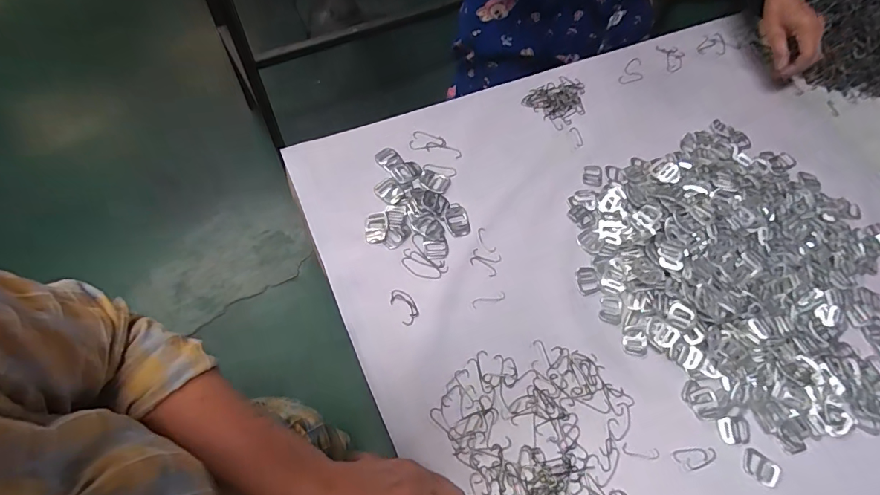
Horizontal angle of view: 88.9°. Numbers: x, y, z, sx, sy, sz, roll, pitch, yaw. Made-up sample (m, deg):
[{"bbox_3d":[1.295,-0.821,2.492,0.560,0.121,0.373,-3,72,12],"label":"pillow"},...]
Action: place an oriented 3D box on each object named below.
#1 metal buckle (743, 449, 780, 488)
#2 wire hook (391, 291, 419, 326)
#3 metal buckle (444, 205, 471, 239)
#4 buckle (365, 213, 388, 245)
[{"bbox_3d":[0.325,0.223,0.454,0.034,0.004,0.025,39,67,15],"label":"metal buckle"},{"bbox_3d":[-0.039,0.065,0.500,0.023,0.004,0.042,-26,67,-16],"label":"wire hook"},{"bbox_3d":[0.022,-0.033,0.558,0.028,0.006,0.040,-12,64,-10],"label":"metal buckle"},{"bbox_3d":[-0.076,-0.024,0.540,0.025,0.004,0.041,3,63,-2],"label":"buckle"}]

